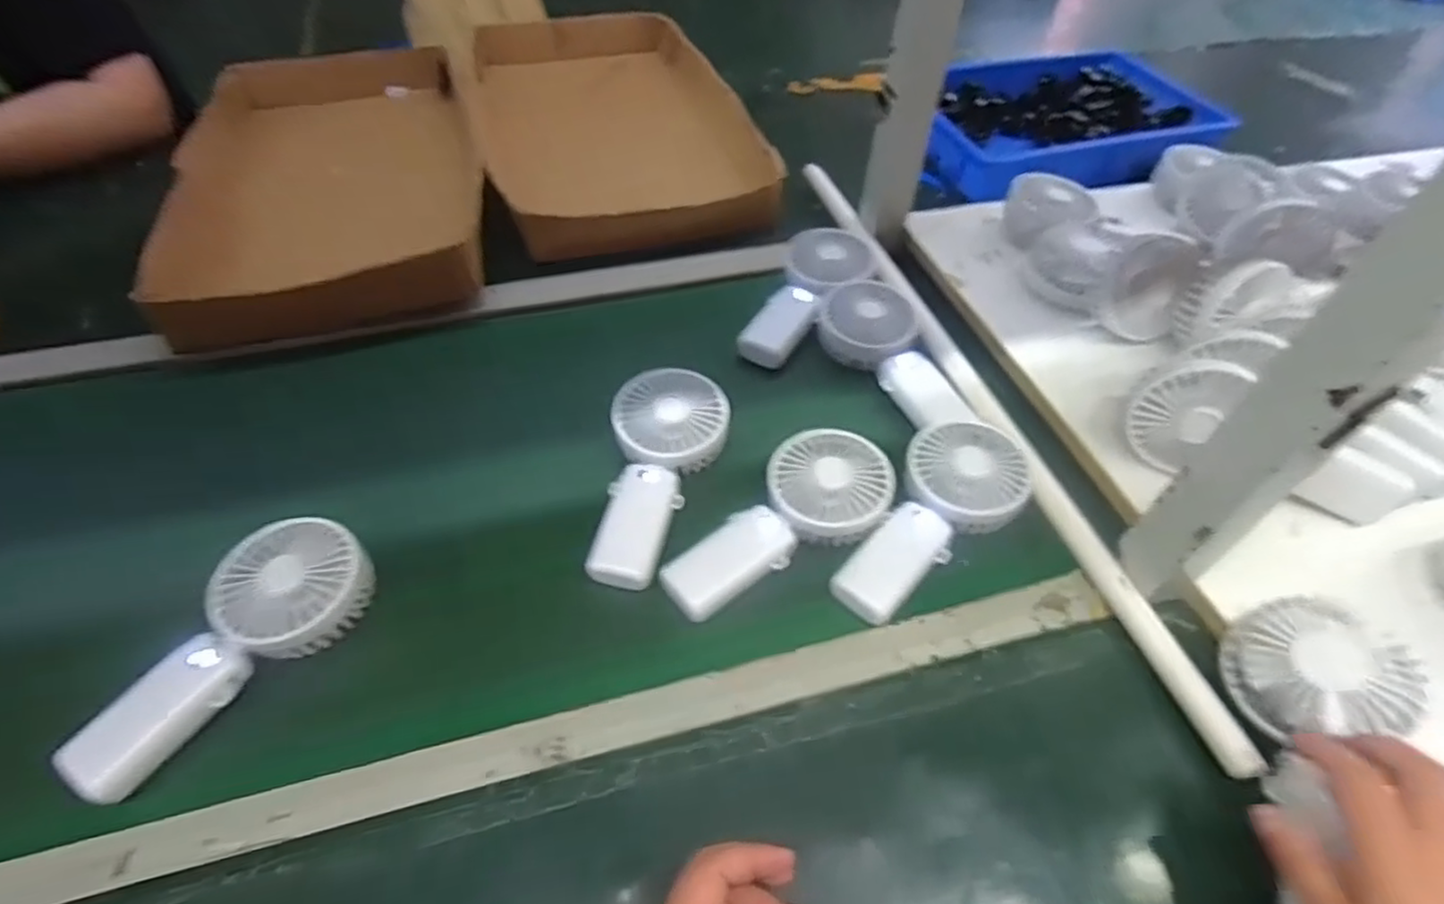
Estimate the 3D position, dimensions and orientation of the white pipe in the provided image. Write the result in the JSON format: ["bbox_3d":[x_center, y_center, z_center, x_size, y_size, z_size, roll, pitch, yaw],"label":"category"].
[{"bbox_3d":[0.209,-0.066,0.607,0.023,0.023,0.676,-13,52,-11],"label":"white pipe"}]

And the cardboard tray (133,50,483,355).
[{"bbox_3d":[-0.446,-0.322,0.812,0.299,0.085,0.523,-10,52,-13],"label":"cardboard tray"}]

